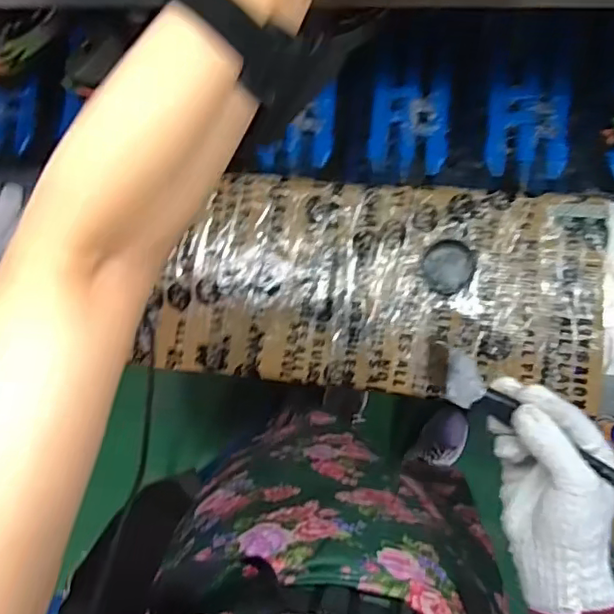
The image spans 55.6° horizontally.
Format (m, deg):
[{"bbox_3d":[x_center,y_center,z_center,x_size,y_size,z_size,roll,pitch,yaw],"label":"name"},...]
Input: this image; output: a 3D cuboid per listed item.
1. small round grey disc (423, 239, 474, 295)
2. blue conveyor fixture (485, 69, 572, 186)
[{"bbox_3d":[0.160,-0.045,0.659,0.056,0.017,0.058,0,87,10],"label":"small round grey disc"},{"bbox_3d":[0.264,-0.212,0.694,0.093,0.012,0.125,7,89,10],"label":"blue conveyor fixture"}]

